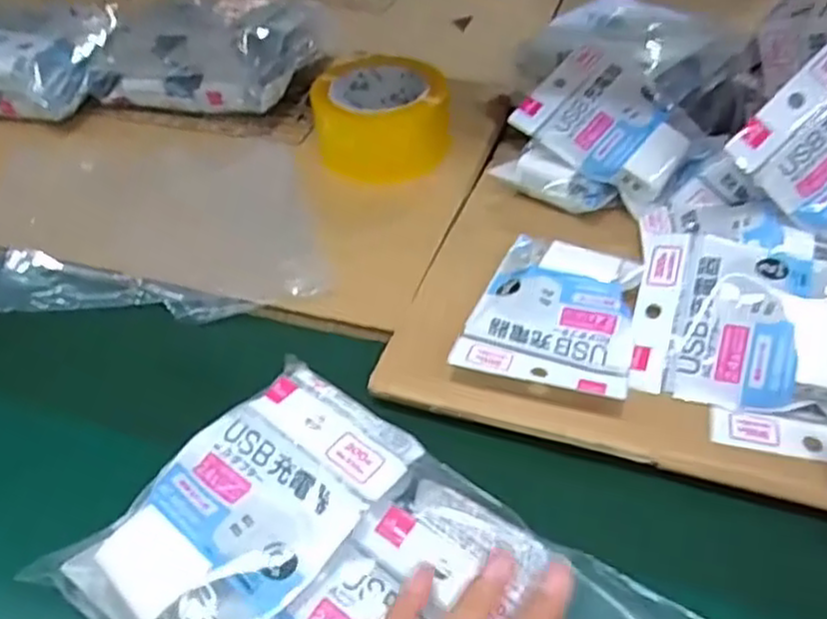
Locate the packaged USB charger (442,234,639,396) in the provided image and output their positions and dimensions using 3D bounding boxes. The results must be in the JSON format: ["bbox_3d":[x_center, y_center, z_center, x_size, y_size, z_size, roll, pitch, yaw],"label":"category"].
[{"bbox_3d":[0.087,0.003,0.447,0.093,0.033,0.126,10,46,14],"label":"packaged USB charger"}]

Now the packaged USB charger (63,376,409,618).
[{"bbox_3d":[-0.079,0.095,0.332,0.091,0.032,0.127,32,54,31],"label":"packaged USB charger"}]

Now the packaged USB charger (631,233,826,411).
[{"bbox_3d":[0.189,0.009,0.402,0.124,0.018,0.096,11,76,21],"label":"packaged USB charger"}]

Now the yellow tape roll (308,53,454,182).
[{"bbox_3d":[-0.024,-0.158,0.600,0.106,0.063,0.106,-2,44,2],"label":"yellow tape roll"}]

